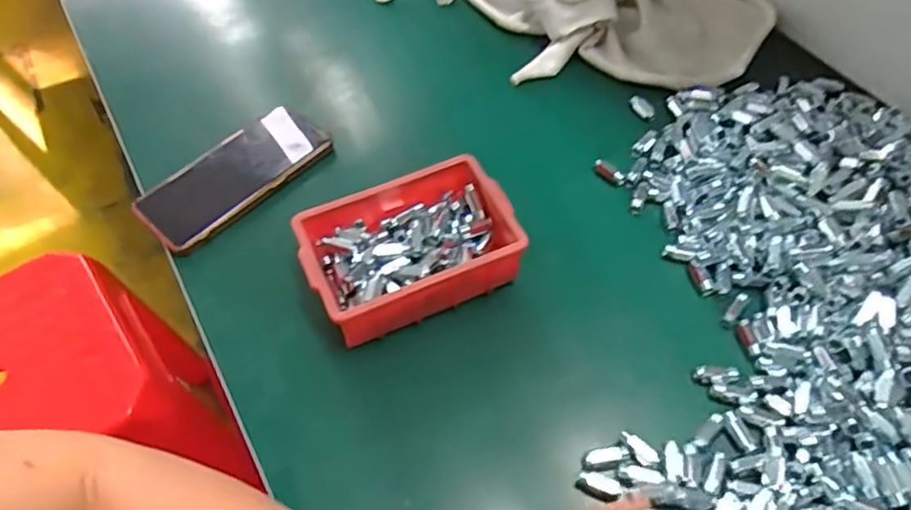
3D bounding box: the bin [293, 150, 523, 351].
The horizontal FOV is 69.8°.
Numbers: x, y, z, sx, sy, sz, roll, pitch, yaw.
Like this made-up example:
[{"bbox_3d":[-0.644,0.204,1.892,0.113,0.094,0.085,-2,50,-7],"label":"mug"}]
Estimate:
[{"bbox_3d":[-0.033,-0.004,0.478,0.152,0.050,0.100,-21,57,-13],"label":"bin"}]

